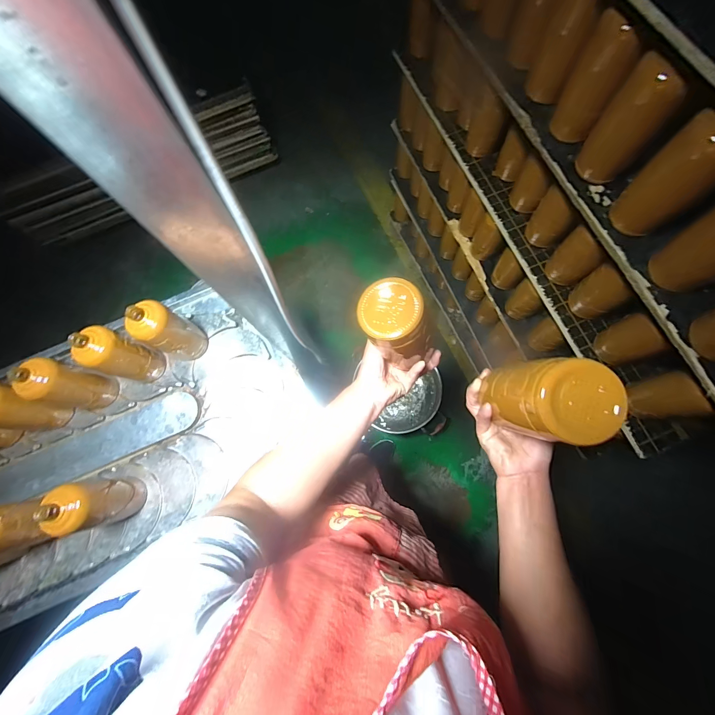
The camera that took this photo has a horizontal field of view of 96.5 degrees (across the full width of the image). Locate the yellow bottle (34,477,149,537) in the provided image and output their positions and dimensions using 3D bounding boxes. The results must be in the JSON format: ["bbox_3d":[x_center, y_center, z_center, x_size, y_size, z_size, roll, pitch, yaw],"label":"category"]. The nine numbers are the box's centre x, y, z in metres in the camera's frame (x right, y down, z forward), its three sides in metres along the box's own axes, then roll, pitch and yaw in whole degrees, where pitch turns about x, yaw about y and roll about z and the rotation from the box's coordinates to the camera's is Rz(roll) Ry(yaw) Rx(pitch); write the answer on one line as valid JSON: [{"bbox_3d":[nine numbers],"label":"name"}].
[{"bbox_3d":[-0.486,0.272,0.597,0.067,0.187,0.088,-15,77,-2],"label":"yellow bottle"}]

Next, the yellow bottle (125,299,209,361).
[{"bbox_3d":[-0.397,-0.055,0.669,0.079,0.182,0.073,0,77,2],"label":"yellow bottle"}]

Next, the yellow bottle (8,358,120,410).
[{"bbox_3d":[-0.595,0.057,0.653,0.095,0.173,0.083,3,77,3],"label":"yellow bottle"}]

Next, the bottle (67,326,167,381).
[{"bbox_3d":[-0.485,-0.002,0.660,0.065,0.174,0.085,14,78,5],"label":"bottle"}]

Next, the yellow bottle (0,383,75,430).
[{"bbox_3d":[-0.684,0.103,0.660,0.079,0.196,0.079,-8,77,0],"label":"yellow bottle"}]

